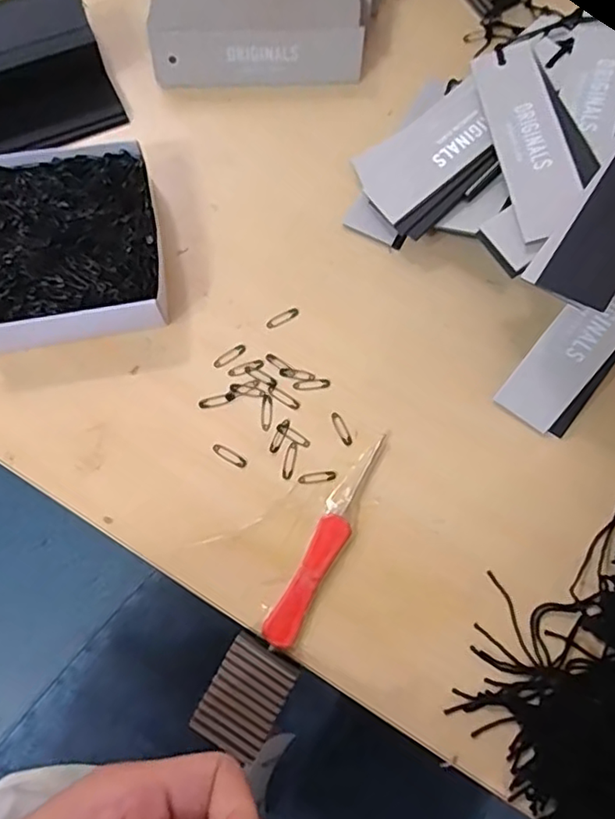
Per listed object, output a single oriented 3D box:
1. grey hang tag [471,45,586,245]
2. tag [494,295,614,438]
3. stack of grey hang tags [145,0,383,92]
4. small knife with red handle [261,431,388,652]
[{"bbox_3d":[0.112,-0.139,0.302,0.033,0.005,0.123,-13,65,18],"label":"grey hang tag"},{"bbox_3d":[0.145,-0.045,0.290,0.036,0.004,0.124,35,108,8],"label":"tag"},{"bbox_3d":[-0.019,-0.256,0.373,0.166,0.040,0.097,-4,73,-3],"label":"stack of grey hang tags"},{"bbox_3d":[0.011,0.062,0.288,0.015,0.006,0.110,28,74,7],"label":"small knife with red handle"}]

